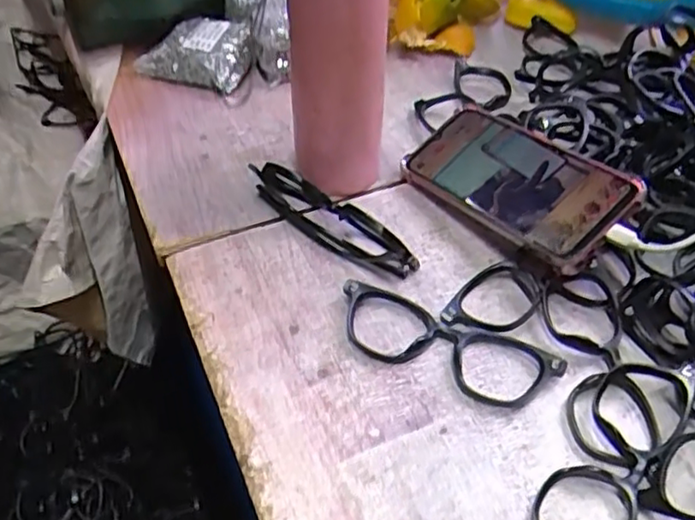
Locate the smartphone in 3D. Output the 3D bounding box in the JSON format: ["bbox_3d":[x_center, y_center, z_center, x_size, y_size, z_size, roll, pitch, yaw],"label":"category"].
[{"bbox_3d":[0.115,-0.057,0.475,0.076,0.012,0.162,-46,48,-6],"label":"smartphone"}]

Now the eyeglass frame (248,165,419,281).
[{"bbox_3d":[-0.011,-0.033,0.470,0.132,0.041,0.027,32,55,27],"label":"eyeglass frame"}]

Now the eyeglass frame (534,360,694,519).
[{"bbox_3d":[0.140,0.104,0.355,0.046,0.029,0.136,29,54,25],"label":"eyeglass frame"}]

